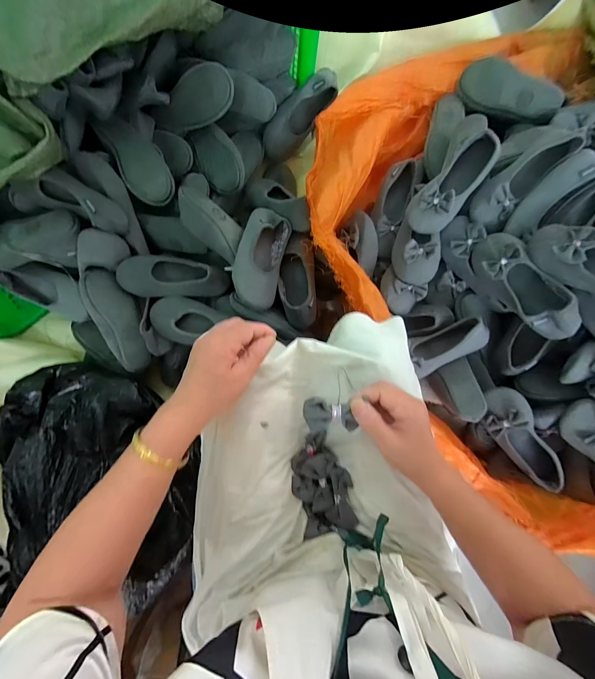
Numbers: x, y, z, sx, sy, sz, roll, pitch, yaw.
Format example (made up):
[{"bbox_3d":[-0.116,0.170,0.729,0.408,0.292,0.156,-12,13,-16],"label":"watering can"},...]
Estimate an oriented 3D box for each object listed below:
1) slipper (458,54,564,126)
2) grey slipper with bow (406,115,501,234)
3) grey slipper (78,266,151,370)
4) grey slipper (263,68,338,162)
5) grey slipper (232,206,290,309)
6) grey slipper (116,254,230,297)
[{"bbox_3d":[0.534,-0.621,0.741,0.237,0.055,0.098,19,87,-3],"label":"slipper"},{"bbox_3d":[0.337,-0.339,0.621,0.108,0.066,0.236,30,86,-3],"label":"grey slipper with bow"},{"bbox_3d":[-0.408,-0.045,0.658,0.081,0.050,0.244,-23,90,-5],"label":"grey slipper"},{"bbox_3d":[0.006,-0.575,0.755,0.079,0.068,0.241,45,102,-2],"label":"grey slipper"},{"bbox_3d":[-0.081,-0.169,0.628,0.101,0.063,0.223,18,74,-19],"label":"grey slipper"},{"bbox_3d":[-0.277,-0.139,0.649,0.246,0.057,0.091,4,88,-4],"label":"grey slipper"}]

